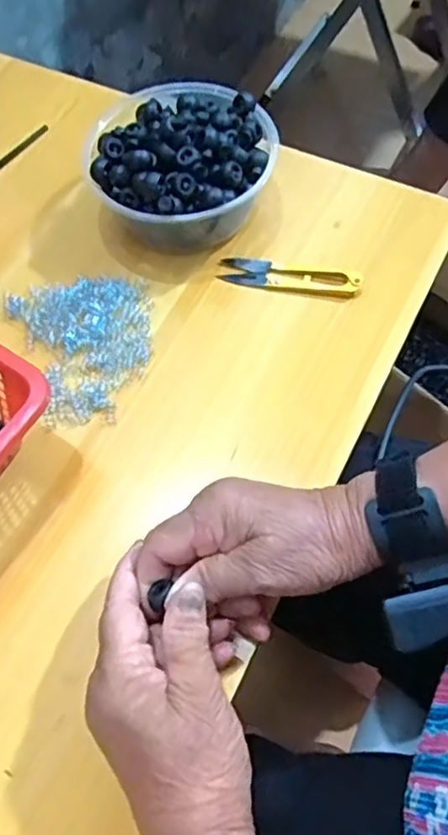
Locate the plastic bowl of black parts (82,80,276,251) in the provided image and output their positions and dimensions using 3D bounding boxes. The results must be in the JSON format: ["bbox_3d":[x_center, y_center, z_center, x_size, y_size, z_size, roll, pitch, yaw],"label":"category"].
[{"bbox_3d":[-0.034,-0.187,0.480,0.135,0.076,0.125,-1,63,2],"label":"plastic bowl of black parts"}]

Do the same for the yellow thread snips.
[{"bbox_3d":[0.049,-0.108,0.470,0.105,0.009,0.022,10,64,8],"label":"yellow thread snips"}]

